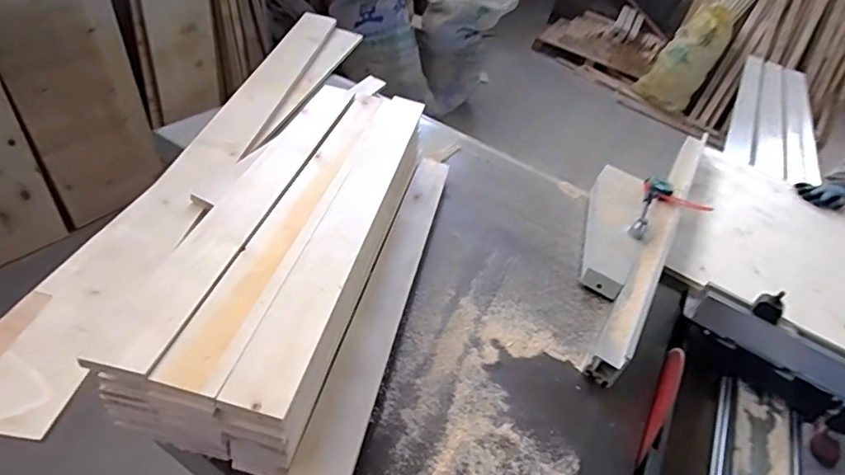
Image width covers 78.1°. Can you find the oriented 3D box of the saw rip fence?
[{"bbox_3d":[0.517,-0.025,1.126,0.072,0.074,0.877,24,42,21],"label":"saw rip fence"}]

